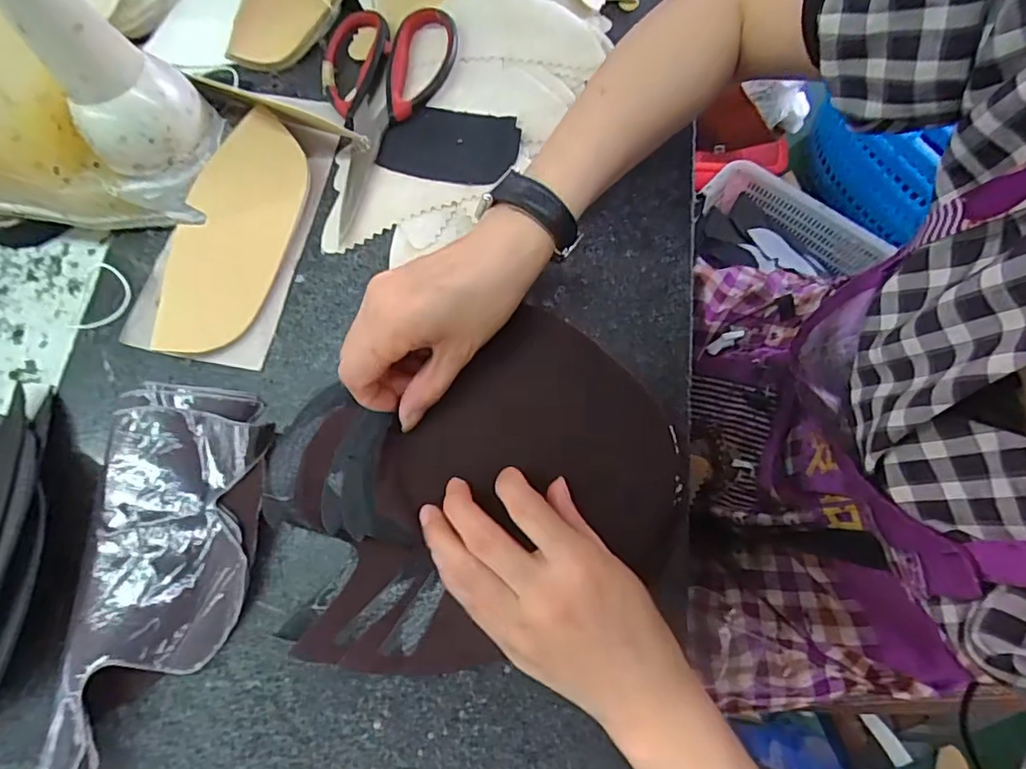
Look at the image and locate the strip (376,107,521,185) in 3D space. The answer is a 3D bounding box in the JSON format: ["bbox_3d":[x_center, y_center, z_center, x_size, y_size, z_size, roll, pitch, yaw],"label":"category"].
[{"bbox_3d":[-0.045,-0.171,0.386,0.094,0.008,0.058,11,74,5],"label":"strip"}]

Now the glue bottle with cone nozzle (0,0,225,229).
[{"bbox_3d":[-0.297,-0.177,0.308,0.201,0.173,0.089,10,74,5],"label":"glue bottle with cone nozzle"}]

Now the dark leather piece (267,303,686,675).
[{"bbox_3d":[-0.021,0.056,0.305,0.220,0.036,0.169,-25,75,-5],"label":"dark leather piece"}]

